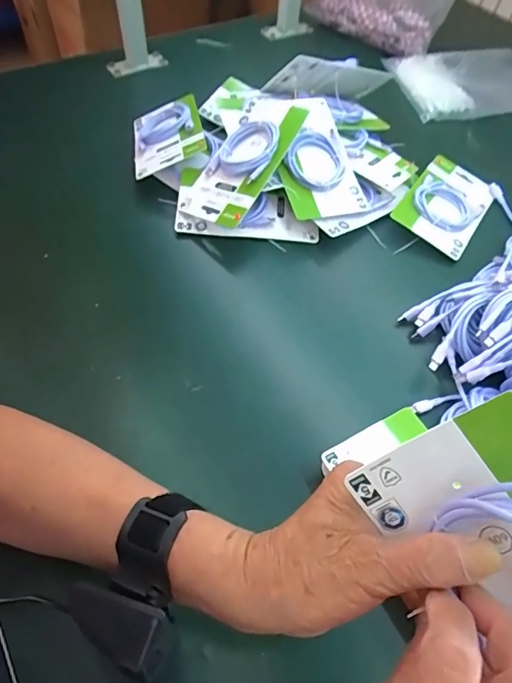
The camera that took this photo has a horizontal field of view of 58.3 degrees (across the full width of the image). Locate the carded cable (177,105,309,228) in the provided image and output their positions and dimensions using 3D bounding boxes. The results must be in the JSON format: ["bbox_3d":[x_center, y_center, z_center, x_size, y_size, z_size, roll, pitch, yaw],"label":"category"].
[{"bbox_3d":[-0.024,-0.221,0.568,0.112,0.018,0.160,29,88,32],"label":"carded cable"}]

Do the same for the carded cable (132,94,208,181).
[{"bbox_3d":[-0.125,-0.293,0.641,0.101,0.021,0.164,-21,55,10],"label":"carded cable"}]

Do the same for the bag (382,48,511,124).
[{"bbox_3d":[0.364,-0.451,0.797,0.254,0.028,0.183,-9,57,-10],"label":"bag"}]

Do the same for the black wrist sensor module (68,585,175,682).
[{"bbox_3d":[-0.079,0.157,0.257,0.071,0.015,0.029,12,55,28],"label":"black wrist sensor module"}]

